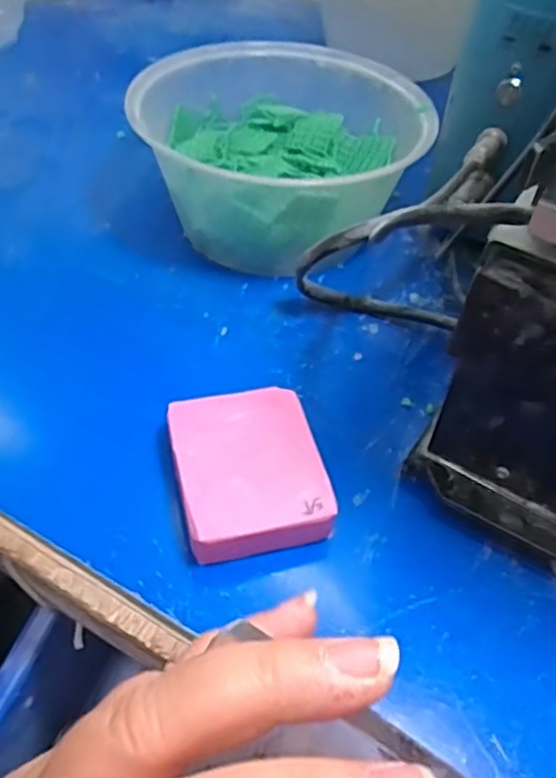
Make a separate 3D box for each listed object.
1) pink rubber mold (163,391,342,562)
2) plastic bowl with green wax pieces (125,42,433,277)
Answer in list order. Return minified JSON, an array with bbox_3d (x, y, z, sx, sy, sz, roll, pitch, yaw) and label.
[{"bbox_3d":[-0.012,0.035,0.281,0.058,0.022,0.073,-9,50,-11],"label":"pink rubber mold"},{"bbox_3d":[0.000,-0.139,0.401,0.140,0.076,0.145,2,49,-2],"label":"plastic bowl with green wax pieces"}]

